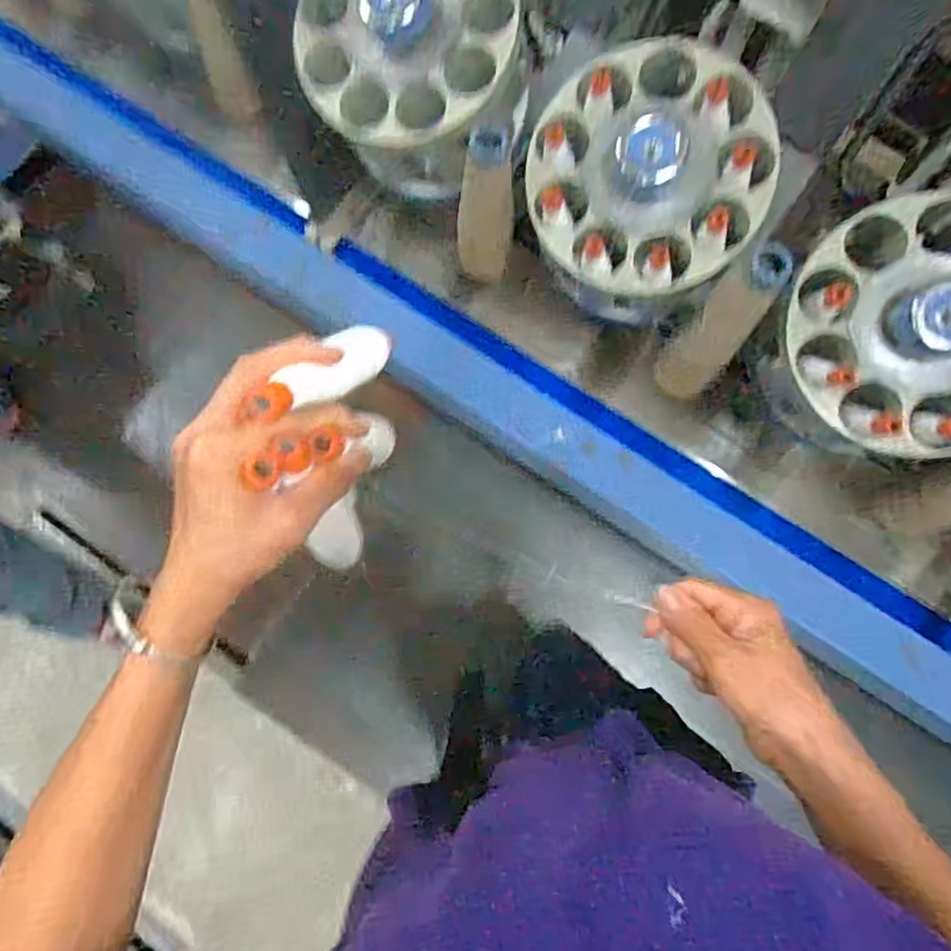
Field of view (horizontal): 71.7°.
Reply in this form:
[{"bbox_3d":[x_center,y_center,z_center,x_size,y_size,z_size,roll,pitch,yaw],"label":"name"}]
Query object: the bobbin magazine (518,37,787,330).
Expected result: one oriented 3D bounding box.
[{"bbox_3d":[0.184,-0.312,0.708,0.247,0.160,0.247,4,107,14],"label":"bobbin magazine"}]

